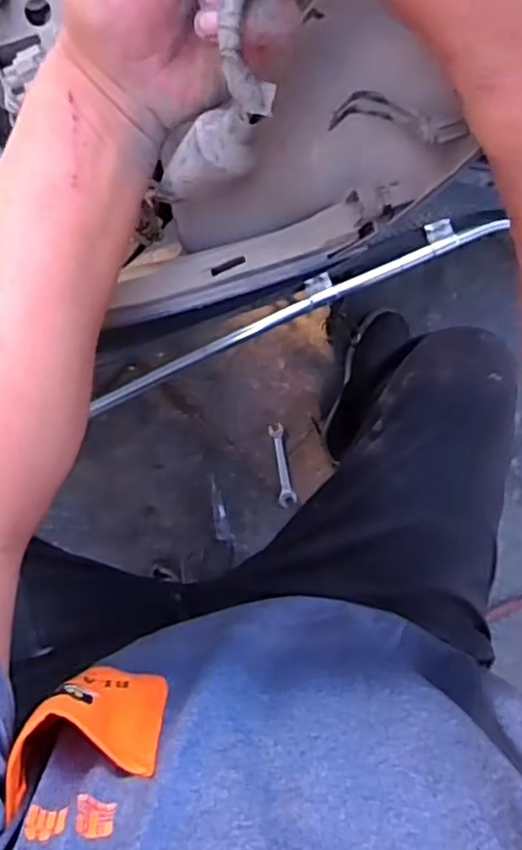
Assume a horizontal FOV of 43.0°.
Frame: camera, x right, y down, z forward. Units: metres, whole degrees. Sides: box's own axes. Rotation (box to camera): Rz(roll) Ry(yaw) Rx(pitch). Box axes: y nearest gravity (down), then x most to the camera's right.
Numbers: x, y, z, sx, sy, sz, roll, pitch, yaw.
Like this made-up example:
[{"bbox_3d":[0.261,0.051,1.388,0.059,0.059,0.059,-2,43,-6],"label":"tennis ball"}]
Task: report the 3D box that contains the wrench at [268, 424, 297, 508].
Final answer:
[{"bbox_3d":[0.037,0.068,1.119,0.028,0.008,0.137,-10,89,-9],"label":"wrench"}]

